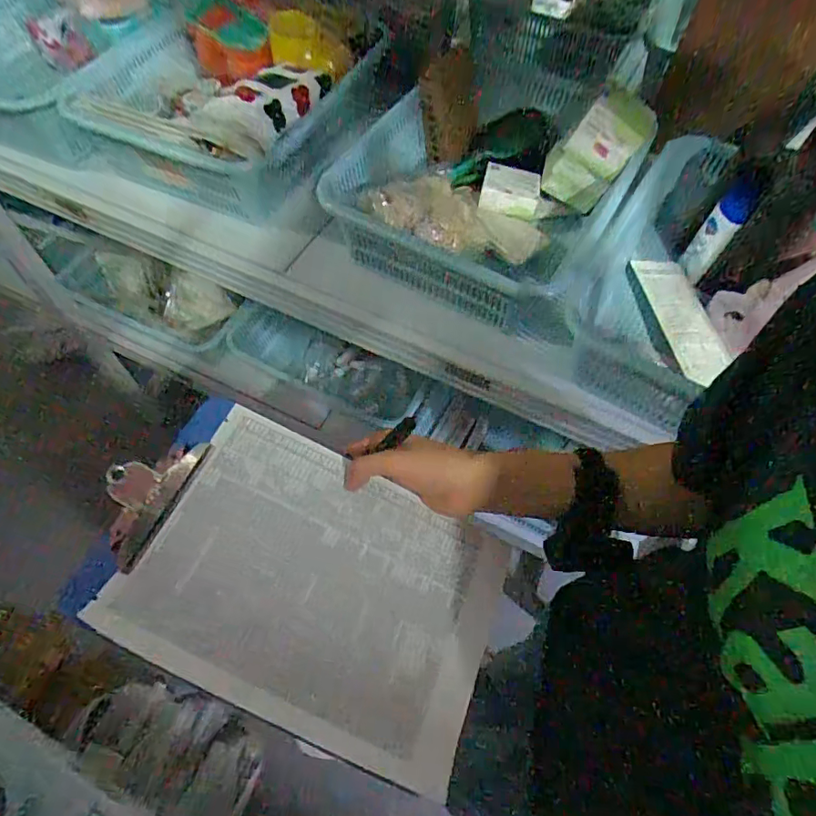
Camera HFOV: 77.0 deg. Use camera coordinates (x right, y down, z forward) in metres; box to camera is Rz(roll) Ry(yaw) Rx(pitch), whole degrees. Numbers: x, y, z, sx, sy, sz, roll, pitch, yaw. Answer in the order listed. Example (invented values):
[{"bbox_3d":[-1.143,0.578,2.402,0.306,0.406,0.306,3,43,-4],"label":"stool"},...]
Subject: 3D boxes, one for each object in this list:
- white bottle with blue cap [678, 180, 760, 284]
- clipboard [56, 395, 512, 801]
[{"bbox_3d":[0.385,-0.218,0.643,0.037,0.121,0.051,39,67,17],"label":"white bottle with blue cap"},{"bbox_3d":[-0.084,0.138,0.426,0.314,0.024,0.203,27,62,0],"label":"clipboard"}]

